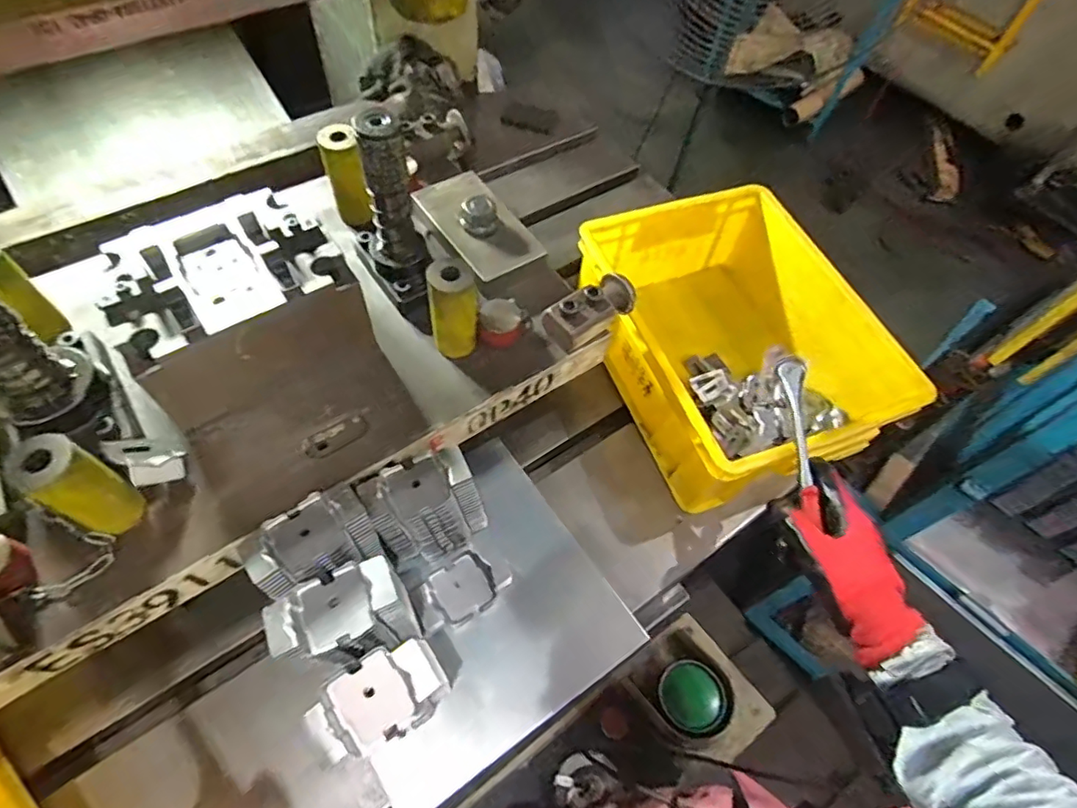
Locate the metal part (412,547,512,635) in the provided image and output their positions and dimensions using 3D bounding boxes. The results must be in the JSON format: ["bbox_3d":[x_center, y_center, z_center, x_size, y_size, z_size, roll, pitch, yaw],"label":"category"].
[{"bbox_3d":[-0.072,0.175,0.548,0.092,0.033,0.053,-32,66,-21],"label":"metal part"}]

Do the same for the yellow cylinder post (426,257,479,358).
[{"bbox_3d":[-0.075,-0.086,0.513,0.040,0.090,0.039,-2,59,-5],"label":"yellow cylinder post"}]

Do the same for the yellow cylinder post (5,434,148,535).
[{"bbox_3d":[-0.325,0.060,0.408,0.039,0.098,0.033,-28,65,-19],"label":"yellow cylinder post"}]

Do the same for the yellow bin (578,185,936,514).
[{"bbox_3d":[0.228,-0.082,0.666,0.280,0.137,0.341,-20,62,-15],"label":"yellow bin"}]

